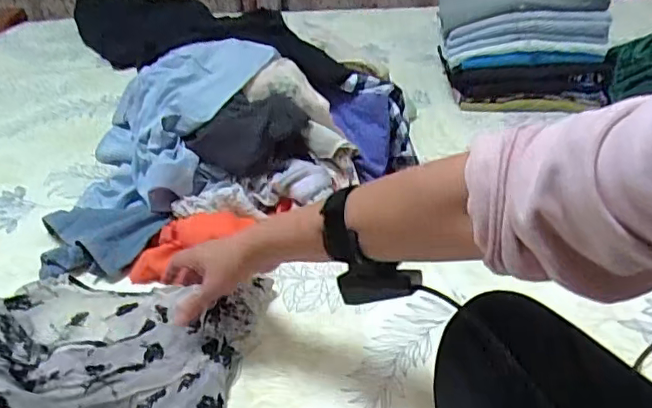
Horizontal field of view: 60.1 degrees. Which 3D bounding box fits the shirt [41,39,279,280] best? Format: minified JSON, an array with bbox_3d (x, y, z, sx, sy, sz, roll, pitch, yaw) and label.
[{"bbox_3d":[-0.258,-0.086,0.806,0.211,0.188,0.375,23,43,30],"label":"shirt"}]

